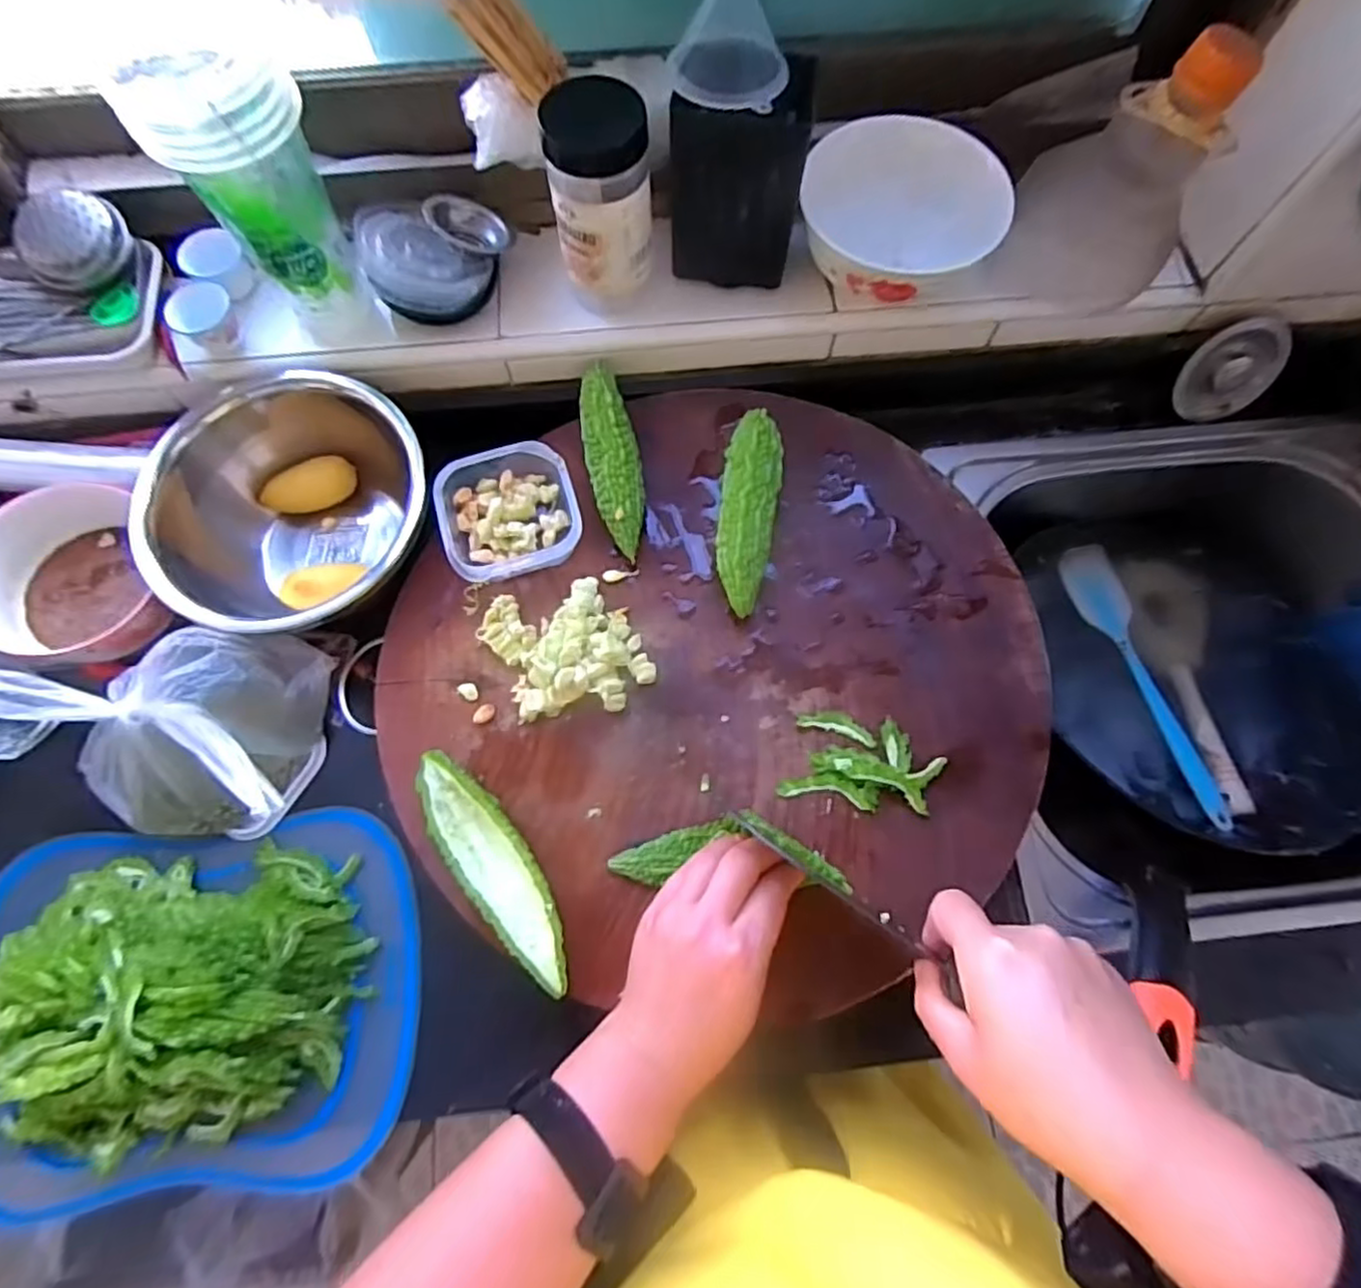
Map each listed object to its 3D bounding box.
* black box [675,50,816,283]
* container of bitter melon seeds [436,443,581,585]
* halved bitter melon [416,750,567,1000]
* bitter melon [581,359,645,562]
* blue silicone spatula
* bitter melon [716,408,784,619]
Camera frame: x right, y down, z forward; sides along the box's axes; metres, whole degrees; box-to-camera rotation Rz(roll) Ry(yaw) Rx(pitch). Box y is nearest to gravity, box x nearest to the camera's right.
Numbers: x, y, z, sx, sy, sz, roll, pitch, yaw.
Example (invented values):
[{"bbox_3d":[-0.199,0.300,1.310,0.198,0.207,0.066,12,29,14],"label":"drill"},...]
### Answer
[{"bbox_3d":[0.035,-0.303,0.457,0.087,0.123,0.051,9,73,3],"label":"black box"},{"bbox_3d":[-0.120,-0.097,0.482,0.090,0.035,0.092,-17,73,-5],"label":"container of bitter melon seeds"},{"bbox_3d":[-0.110,0.134,0.416,0.044,0.023,0.152,-36,76,-11],"label":"halved bitter melon"},{"bbox_3d":[-0.047,-0.129,0.489,0.036,0.036,0.143,-12,73,-4],"label":"bitter melon"},{"bbox_3d":[0.407,0.029,0.613,0.046,0.033,0.262,-10,73,-3],"label":"blue silicone spatula"},{"bbox_3d":[0.045,-0.090,0.475,0.041,0.038,0.145,7,73,2],"label":"bitter melon"}]

